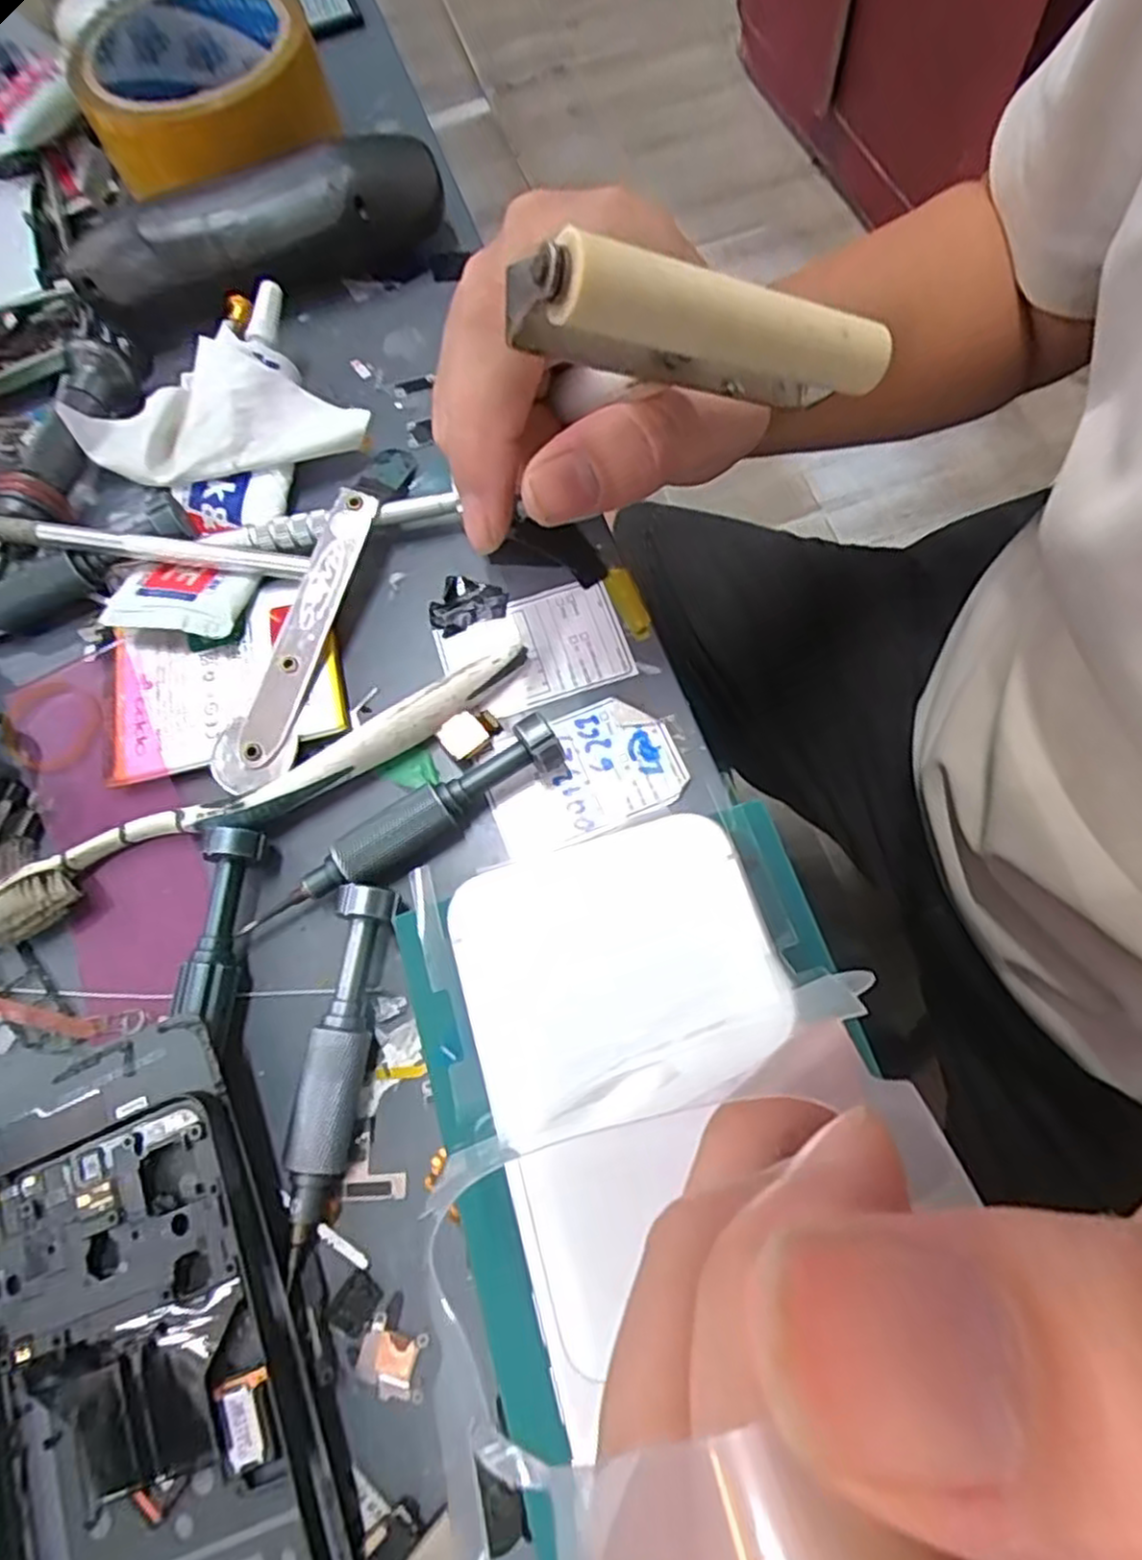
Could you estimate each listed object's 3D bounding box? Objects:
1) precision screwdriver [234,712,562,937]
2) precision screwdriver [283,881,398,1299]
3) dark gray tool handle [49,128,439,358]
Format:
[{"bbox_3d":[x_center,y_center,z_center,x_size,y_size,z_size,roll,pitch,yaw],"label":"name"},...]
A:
[{"bbox_3d":[-0.049,0.014,0.218,0.101,0.016,0.016,-32,71,-7],"label":"precision screwdriver"},{"bbox_3d":[-0.062,0.075,0.199,0.015,0.018,0.090,5,71,7],"label":"precision screwdriver"},{"bbox_3d":[-0.120,-0.214,0.289,0.140,0.035,0.044,-30,70,-6],"label":"dark gray tool handle"}]

